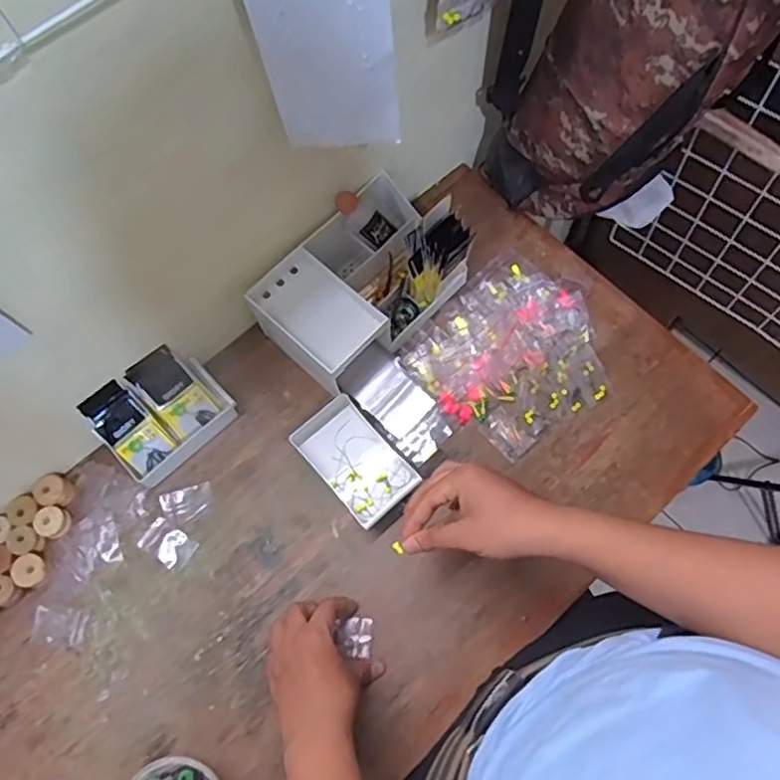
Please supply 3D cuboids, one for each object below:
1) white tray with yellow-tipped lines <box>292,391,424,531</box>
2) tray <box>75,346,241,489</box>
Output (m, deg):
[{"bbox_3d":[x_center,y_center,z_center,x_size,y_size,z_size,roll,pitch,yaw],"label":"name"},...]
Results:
[{"bbox_3d":[-0.039,0.079,0.726,0.083,0.030,0.137,-40,73,-12],"label":"white tray with yellow-tipped lines"},{"bbox_3d":[-0.261,0.025,0.727,0.136,0.077,0.092,-41,73,-12],"label":"tray"}]

